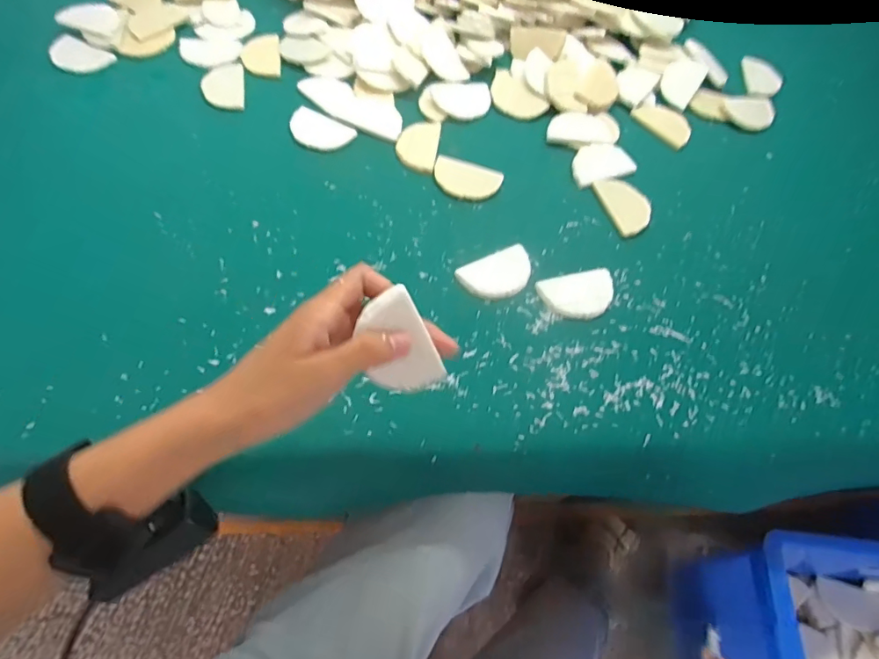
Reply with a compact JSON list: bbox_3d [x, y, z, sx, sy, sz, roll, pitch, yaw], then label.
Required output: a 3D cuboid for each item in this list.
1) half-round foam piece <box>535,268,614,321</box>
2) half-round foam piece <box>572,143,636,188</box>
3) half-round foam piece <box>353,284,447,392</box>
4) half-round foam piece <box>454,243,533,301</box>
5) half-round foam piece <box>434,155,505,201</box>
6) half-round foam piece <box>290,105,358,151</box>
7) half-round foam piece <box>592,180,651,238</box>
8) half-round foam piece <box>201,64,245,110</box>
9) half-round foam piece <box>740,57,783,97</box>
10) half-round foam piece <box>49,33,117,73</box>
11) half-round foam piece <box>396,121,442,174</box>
[{"bbox_3d":[0.126,-0.031,0.452,0.068,0.006,0.045,-15,65,-11],"label":"half-round foam piece"},{"bbox_3d":[0.166,-0.175,0.528,0.064,0.009,0.046,-17,65,-12],"label":"half-round foam piece"},{"bbox_3d":[-0.024,0.010,0.286,0.038,0.063,0.004,-27,26,-6],"label":"half-round foam piece"},{"bbox_3d":[0.054,-0.050,0.458,0.070,0.004,0.043,-25,67,-16],"label":"half-round foam piece"},{"bbox_3d":[0.027,-0.151,0.508,0.068,0.004,0.044,19,63,6],"label":"half-round foam piece"},{"bbox_3d":[-0.126,-0.208,0.524,0.071,0.004,0.047,30,65,11],"label":"half-round foam piece"},{"bbox_3d":[0.188,-0.125,0.508,0.043,0.005,0.068,-17,65,-12],"label":"half-round foam piece"},{"bbox_3d":[-0.237,-0.266,0.552,0.042,0.004,0.070,-9,64,-8],"label":"half-round foam piece"},{"bbox_3d":[0.398,-0.311,0.624,0.044,0.006,0.081,12,63,2],"label":"half-round foam piece"},{"bbox_3d":[-0.399,-0.301,0.561,0.066,0.015,0.042,22,64,8],"label":"half-round foam piece"},{"bbox_3d":[-0.023,-0.193,0.525,0.042,0.004,0.070,9,63,1],"label":"half-round foam piece"}]

